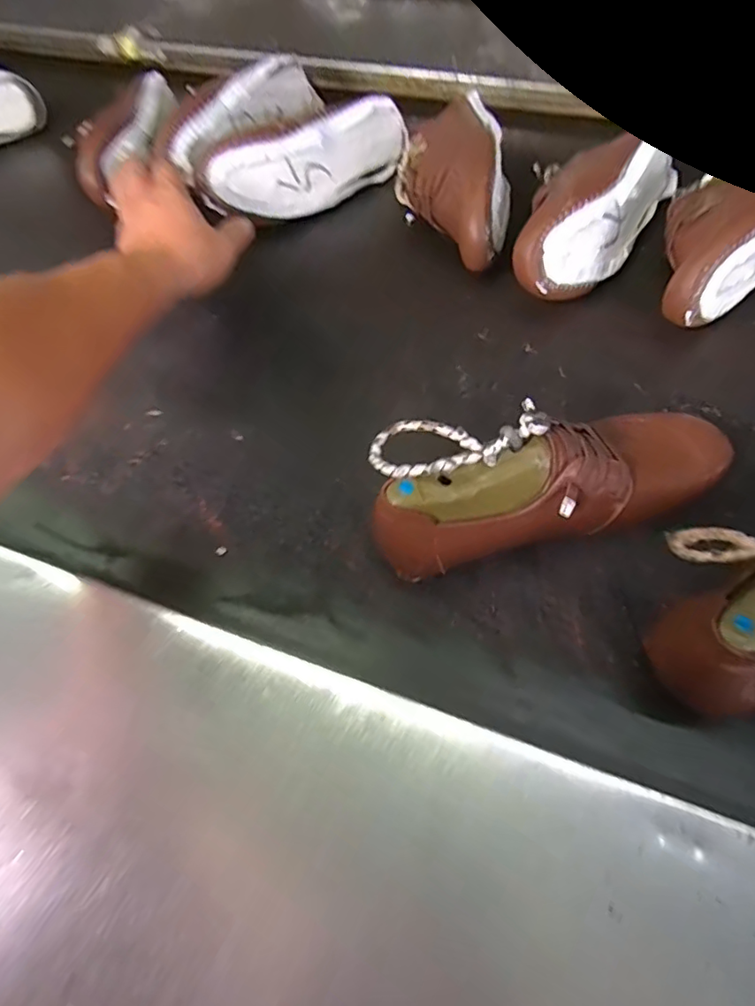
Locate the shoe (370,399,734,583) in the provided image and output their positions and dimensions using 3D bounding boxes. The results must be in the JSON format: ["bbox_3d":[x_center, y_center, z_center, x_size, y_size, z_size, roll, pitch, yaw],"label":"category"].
[{"bbox_3d":[0.109,-0.017,0.355,0.225,0.097,0.078,-13,59,-3],"label":"shoe"}]

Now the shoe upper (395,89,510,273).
[{"bbox_3d":[0.082,-0.314,0.550,0.092,0.086,0.217,-19,60,-7],"label":"shoe upper"}]

